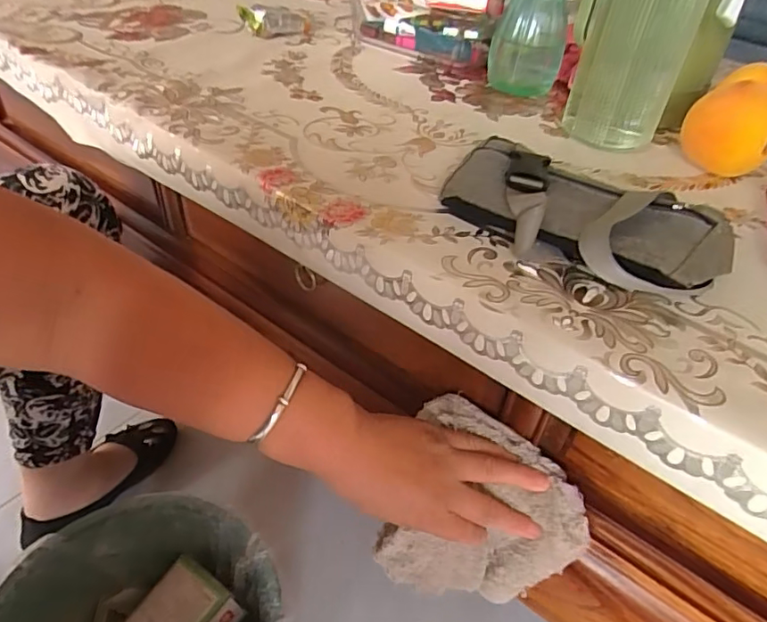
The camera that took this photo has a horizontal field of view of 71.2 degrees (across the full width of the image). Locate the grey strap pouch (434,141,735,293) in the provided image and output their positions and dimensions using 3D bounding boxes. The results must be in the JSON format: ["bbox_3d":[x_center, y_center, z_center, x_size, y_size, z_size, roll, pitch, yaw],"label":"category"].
[{"bbox_3d":[0.137,-0.070,0.390,0.208,0.035,0.107,30,47,24],"label":"grey strap pouch"}]

